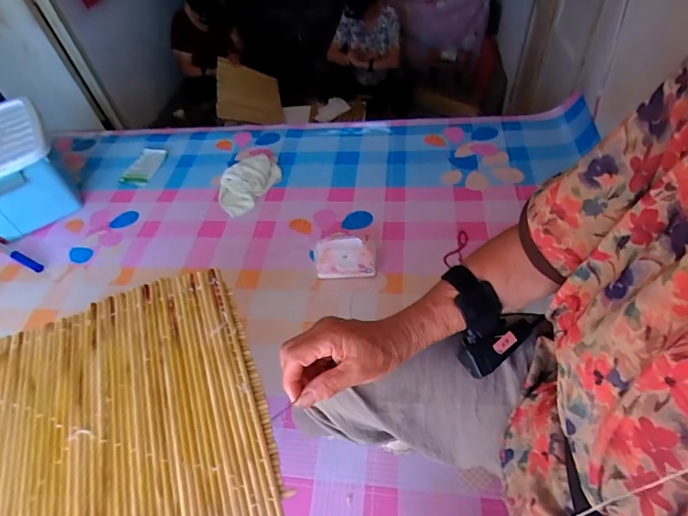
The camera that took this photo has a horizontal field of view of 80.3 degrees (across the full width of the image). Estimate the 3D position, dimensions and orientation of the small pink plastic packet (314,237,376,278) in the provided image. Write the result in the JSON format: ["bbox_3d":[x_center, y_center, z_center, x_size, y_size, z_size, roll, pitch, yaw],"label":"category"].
[{"bbox_3d":[0.000,0.000,1.017,0.148,0.101,0.035,-6,14,14],"label":"small pink plastic packet"}]

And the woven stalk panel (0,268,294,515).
[{"bbox_3d":[-0.362,0.243,0.559,0.476,0.022,0.420,-21,54,-13],"label":"woven stalk panel"}]

